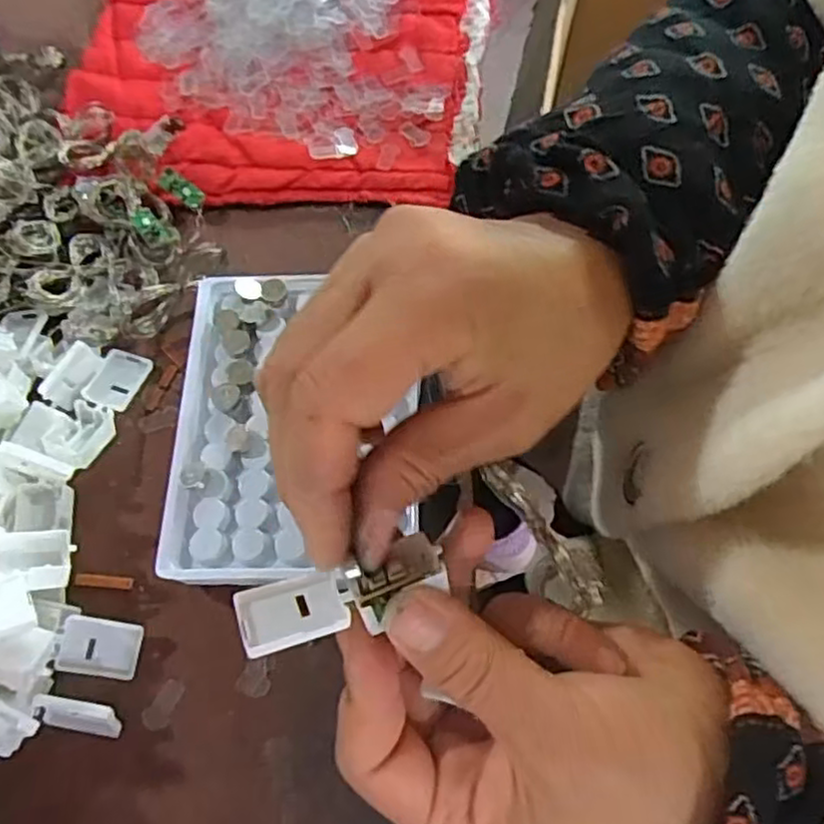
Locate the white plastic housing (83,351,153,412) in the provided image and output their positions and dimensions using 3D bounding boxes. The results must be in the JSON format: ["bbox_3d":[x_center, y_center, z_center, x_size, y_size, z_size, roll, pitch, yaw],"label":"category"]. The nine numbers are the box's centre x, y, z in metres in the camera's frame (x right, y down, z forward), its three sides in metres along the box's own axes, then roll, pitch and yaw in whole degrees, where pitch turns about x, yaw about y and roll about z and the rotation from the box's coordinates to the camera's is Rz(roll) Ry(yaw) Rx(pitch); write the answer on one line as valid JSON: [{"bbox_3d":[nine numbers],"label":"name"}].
[{"bbox_3d":[-0.127,-0.015,0.304,0.019,0.007,0.027,19,67,8],"label":"white plastic housing"}]

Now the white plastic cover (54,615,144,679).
[{"bbox_3d":[-0.114,0.086,0.257,0.027,0.014,0.019,8,66,3],"label":"white plastic cover"}]

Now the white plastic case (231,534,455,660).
[{"bbox_3d":[-0.019,0.050,0.189,0.054,0.010,0.022,-16,36,-13],"label":"white plastic case"}]

